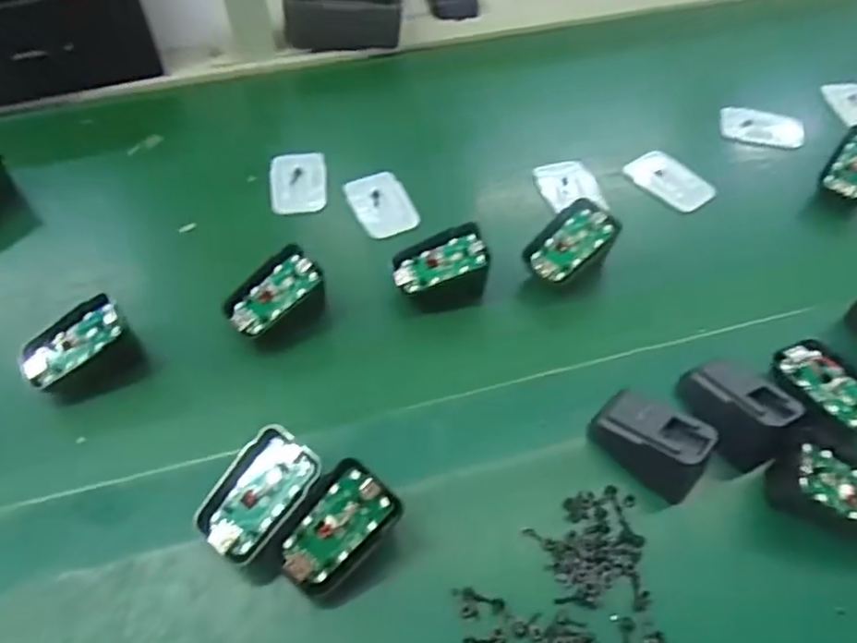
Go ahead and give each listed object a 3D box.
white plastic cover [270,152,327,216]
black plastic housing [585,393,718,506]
[{"bbox_3d":[-0.109,-0.116,0.555,0.046,0.006,0.071,-6,54,-5],"label":"white plastic cover"},{"bbox_3d":[0.132,0.072,0.394,0.066,0.036,0.044,35,61,23],"label":"black plastic housing"}]

